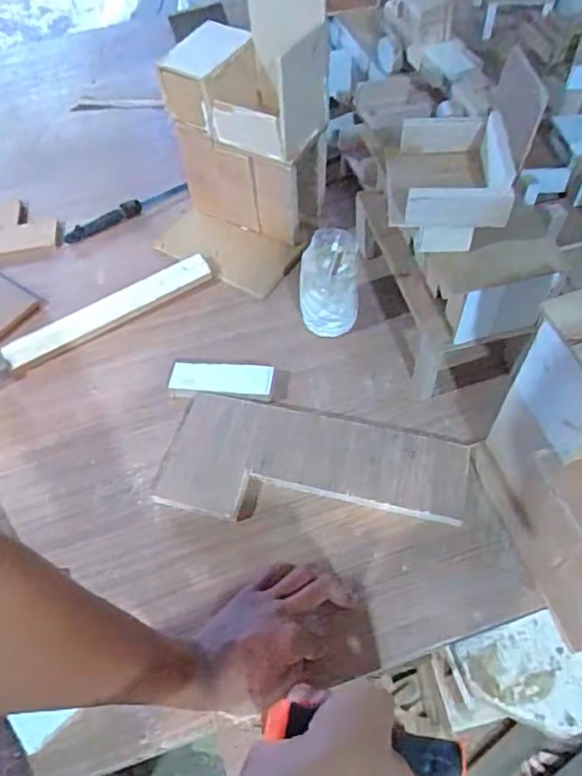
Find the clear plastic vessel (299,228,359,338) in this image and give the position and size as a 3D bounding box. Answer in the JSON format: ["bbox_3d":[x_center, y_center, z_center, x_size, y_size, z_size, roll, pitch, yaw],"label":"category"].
[{"bbox_3d":[0.042,-0.114,0.644,0.062,0.106,0.063,-3,57,2],"label":"clear plastic vessel"}]

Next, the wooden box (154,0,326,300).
[{"bbox_3d":[-0.069,-0.293,0.685,0.189,0.248,0.214,20,61,16],"label":"wooden box"}]

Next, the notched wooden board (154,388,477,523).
[{"bbox_3d":[0.020,0.080,0.570,0.292,0.023,0.123,9,59,10],"label":"notched wooden board"}]

